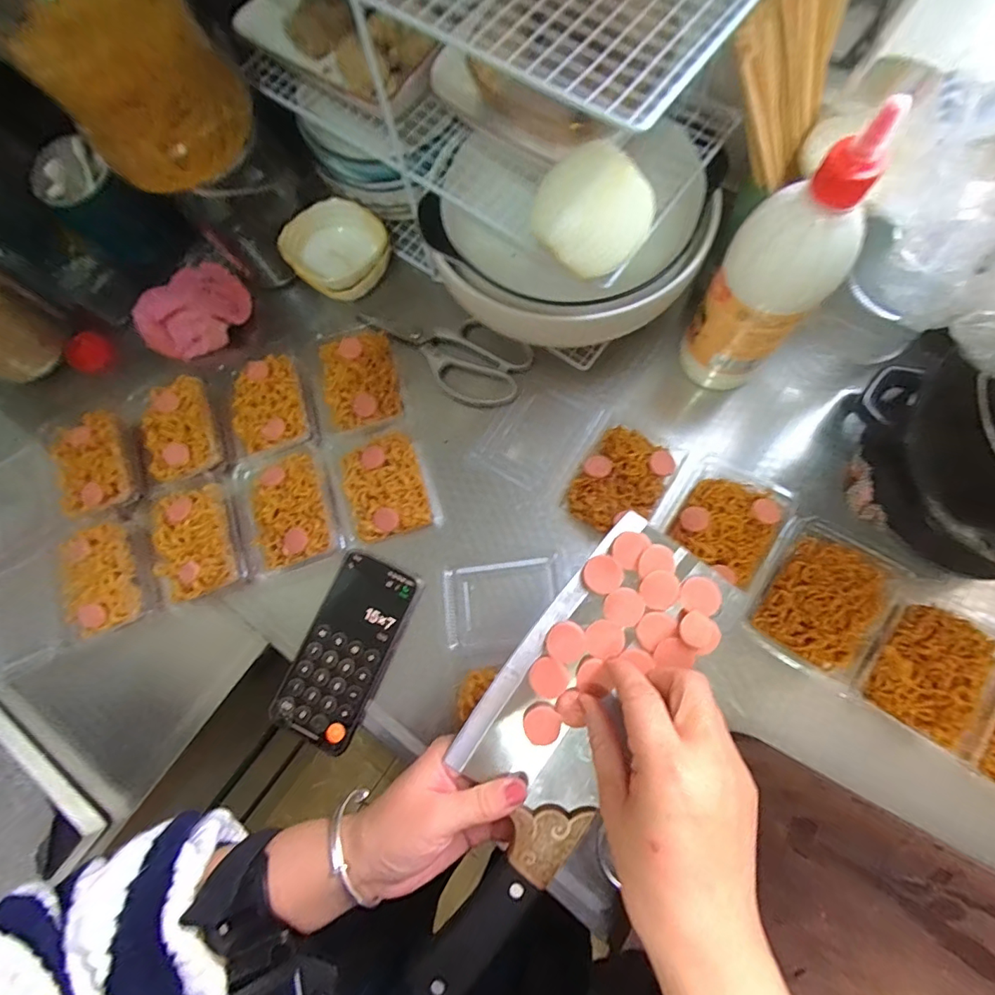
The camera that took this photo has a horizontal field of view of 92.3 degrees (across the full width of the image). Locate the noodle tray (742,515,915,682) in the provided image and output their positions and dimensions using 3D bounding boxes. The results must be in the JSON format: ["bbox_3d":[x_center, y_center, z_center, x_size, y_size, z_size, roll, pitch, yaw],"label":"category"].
[{"bbox_3d":[0.273,0.081,0.393,0.088,0.028,0.126,33,82,11],"label":"noodle tray"}]

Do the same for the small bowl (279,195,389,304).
[{"bbox_3d":[-0.159,-0.250,0.490,0.093,0.048,0.096,-1,77,5],"label":"small bowl"}]

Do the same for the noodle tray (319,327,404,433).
[{"bbox_3d":[-0.138,-0.117,0.475,0.077,0.017,0.098,-14,76,2],"label":"noodle tray"}]

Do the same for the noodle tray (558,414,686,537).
[{"bbox_3d":[0.112,-0.016,0.430,0.076,0.022,0.099,31,81,11],"label":"noodle tray"}]

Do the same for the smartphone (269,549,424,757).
[{"bbox_3d":[-0.134,0.133,0.423,0.078,0.014,0.160,23,80,9],"label":"smartphone"}]

